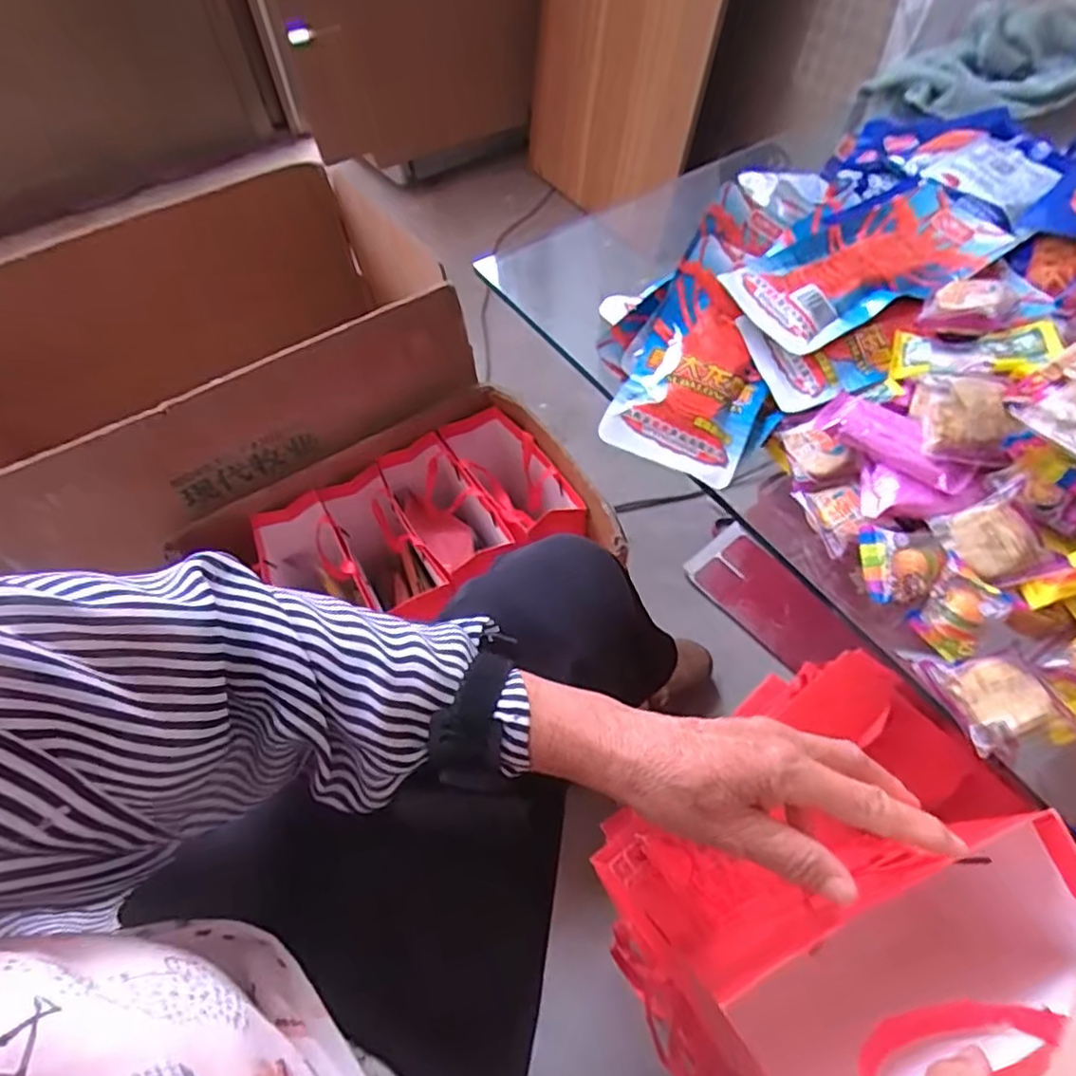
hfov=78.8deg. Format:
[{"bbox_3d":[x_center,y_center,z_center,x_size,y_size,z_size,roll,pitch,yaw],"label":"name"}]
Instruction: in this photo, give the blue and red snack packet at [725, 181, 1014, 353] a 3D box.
[{"bbox_3d":[0.251,-0.210,0.500,0.187,0.027,0.102,-23,59,-12],"label":"blue and red snack packet"}]

